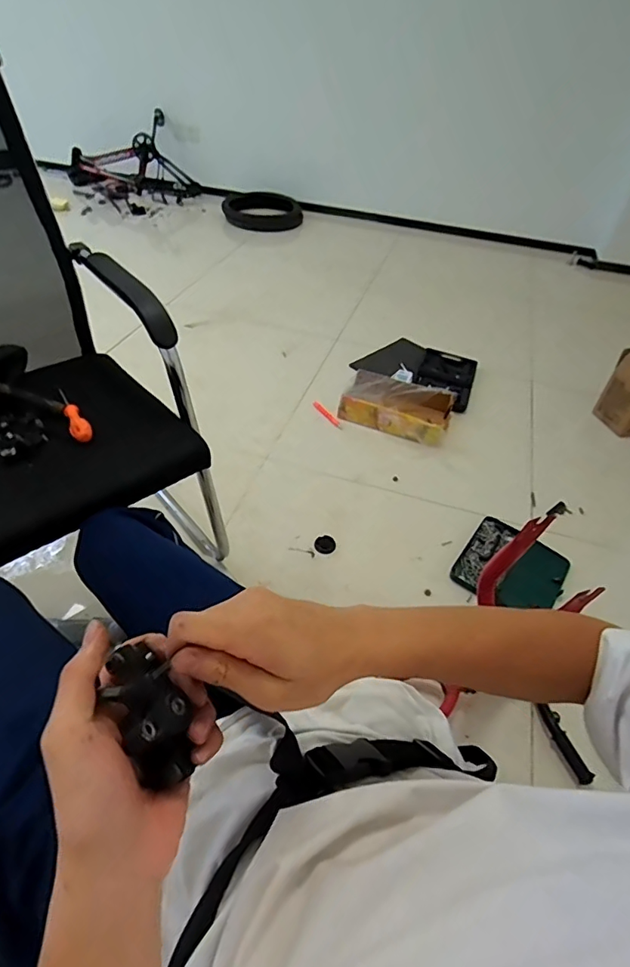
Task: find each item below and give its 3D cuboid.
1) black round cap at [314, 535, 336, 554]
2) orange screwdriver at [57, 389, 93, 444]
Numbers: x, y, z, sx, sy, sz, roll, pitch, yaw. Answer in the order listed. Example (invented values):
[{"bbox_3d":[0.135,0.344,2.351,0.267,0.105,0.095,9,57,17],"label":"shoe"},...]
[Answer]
[{"bbox_3d":[0.028,0.165,1.294,0.055,0.017,0.065,-3,46,-7],"label":"black round cap"},{"bbox_3d":[-0.440,-0.130,0.882,0.033,0.025,0.187,-24,52,-26],"label":"orange screwdriver"}]

